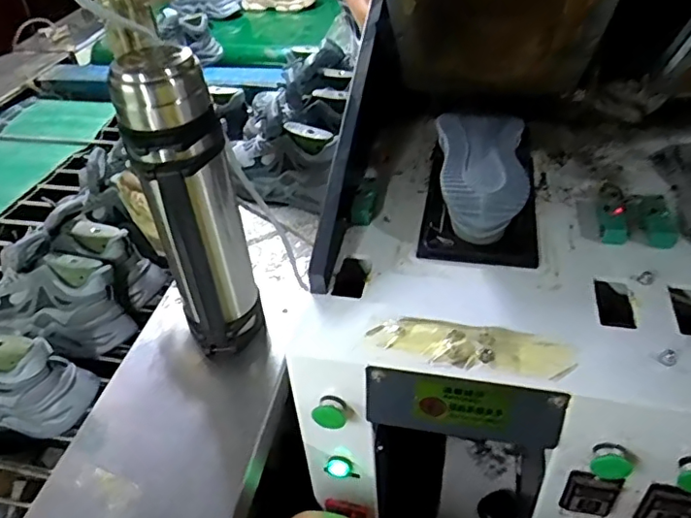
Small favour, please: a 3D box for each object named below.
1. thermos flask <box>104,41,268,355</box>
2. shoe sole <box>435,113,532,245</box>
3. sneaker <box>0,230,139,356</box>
[{"bbox_3d":[-0.184,-0.047,0.724,0.118,0.404,0.108,-15,42,-14],"label":"thermos flask"},{"bbox_3d":[0.182,-0.119,0.774,0.120,0.081,0.263,5,40,10],"label":"shoe sole"},{"bbox_3d":[-0.463,0.056,0.867,0.278,0.146,0.119,7,40,12],"label":"sneaker"}]

